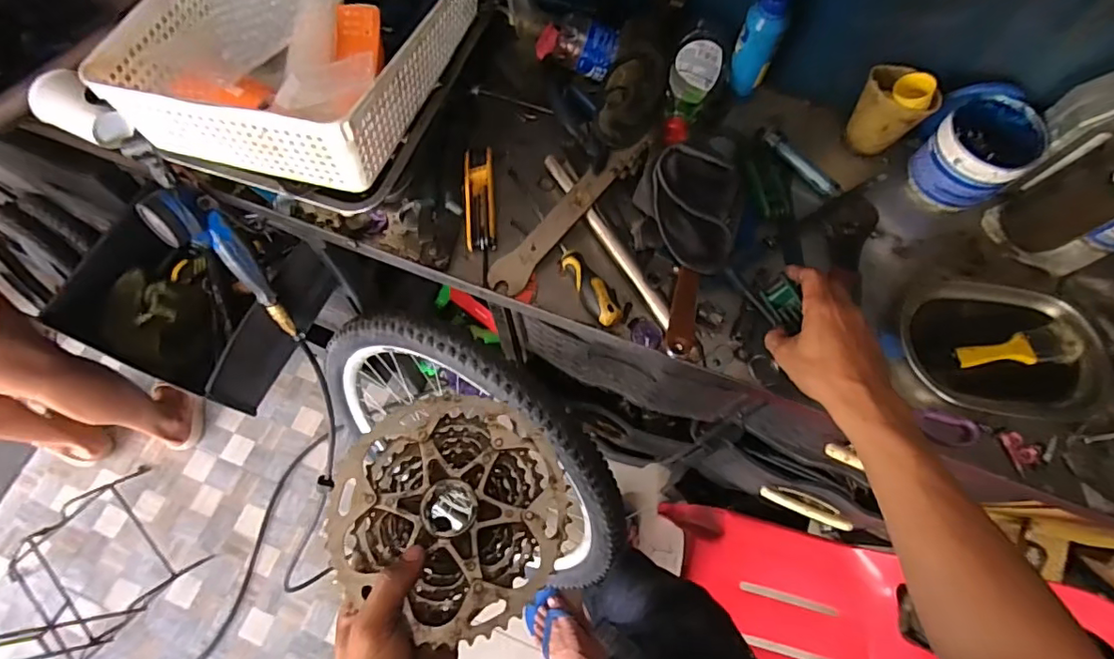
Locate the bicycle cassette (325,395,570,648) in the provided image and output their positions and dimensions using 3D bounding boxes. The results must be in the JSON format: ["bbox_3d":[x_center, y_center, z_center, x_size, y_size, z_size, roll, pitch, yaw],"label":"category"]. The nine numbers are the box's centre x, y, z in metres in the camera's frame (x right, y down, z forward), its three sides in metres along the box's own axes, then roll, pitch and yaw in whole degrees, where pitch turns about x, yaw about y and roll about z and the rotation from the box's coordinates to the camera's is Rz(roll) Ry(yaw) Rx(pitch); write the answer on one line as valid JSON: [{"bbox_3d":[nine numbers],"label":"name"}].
[{"bbox_3d":[-0.081,0.134,0.418,0.173,0.032,0.160,1,72,-2],"label":"bicycle cassette"}]

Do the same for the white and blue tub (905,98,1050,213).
[{"bbox_3d":[0.495,-0.208,0.648,0.103,0.084,0.100,-33,73,-11],"label":"white and blue tub"}]

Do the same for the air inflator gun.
[{"bbox_3d":[-0.436,-0.092,0.711,0.069,0.344,0.045,-36,48,-13],"label":"air inflator gun"}]

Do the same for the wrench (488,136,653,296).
[{"bbox_3d":[0.020,-0.138,0.646,0.250,0.012,0.044,-44,76,-3],"label":"wrench"}]

